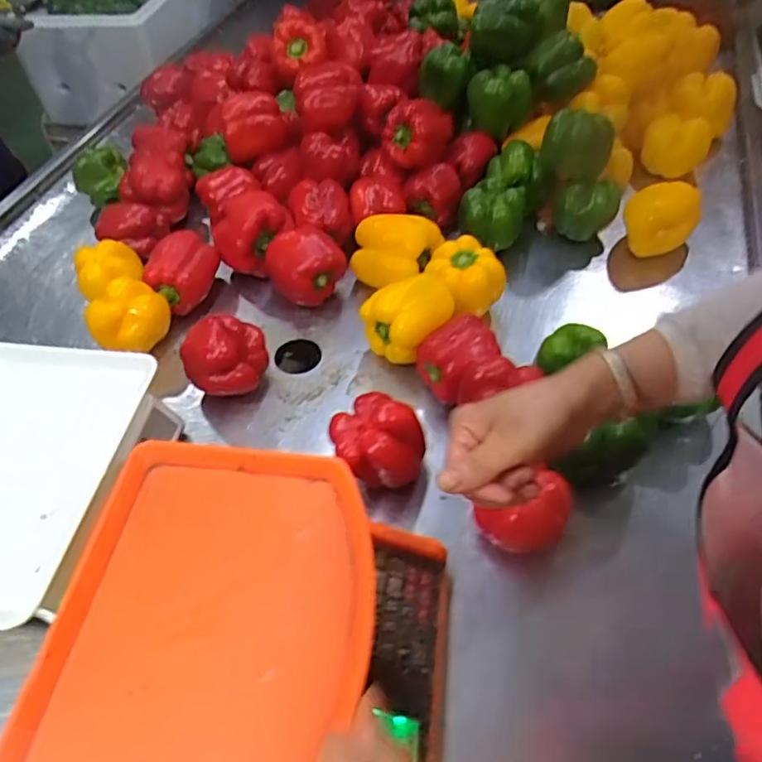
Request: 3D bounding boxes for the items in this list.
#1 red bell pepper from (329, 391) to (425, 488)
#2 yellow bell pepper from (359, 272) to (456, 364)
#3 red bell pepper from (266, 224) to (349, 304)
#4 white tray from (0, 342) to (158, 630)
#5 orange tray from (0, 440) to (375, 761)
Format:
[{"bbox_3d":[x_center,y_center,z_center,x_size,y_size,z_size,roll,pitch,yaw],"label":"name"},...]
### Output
[{"bbox_3d":[-0.003,0.065,0.610,0.091,0.091,0.079,-1,51,2],"label":"red bell pepper"},{"bbox_3d":[0.032,-0.075,0.717,0.088,0.094,0.089,-1,51,2],"label":"yellow bell pepper"},{"bbox_3d":[-0.096,-0.149,0.788,0.098,0.087,0.097,-1,51,2],"label":"red bell pepper"},{"bbox_3d":[-0.356,0.078,0.563,0.210,0.019,0.277,5,52,7],"label":"white tray"},{"bbox_3d":[-0.126,0.177,0.436,0.225,0.025,0.283,4,51,6],"label":"orange tray"}]

